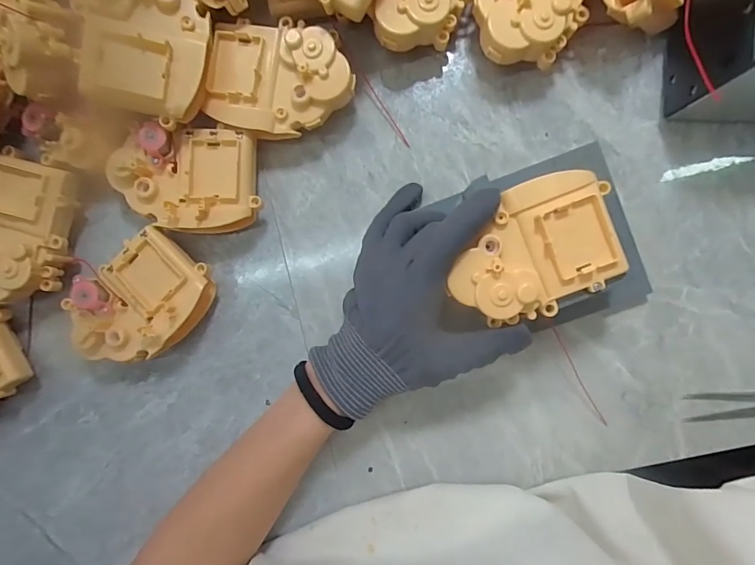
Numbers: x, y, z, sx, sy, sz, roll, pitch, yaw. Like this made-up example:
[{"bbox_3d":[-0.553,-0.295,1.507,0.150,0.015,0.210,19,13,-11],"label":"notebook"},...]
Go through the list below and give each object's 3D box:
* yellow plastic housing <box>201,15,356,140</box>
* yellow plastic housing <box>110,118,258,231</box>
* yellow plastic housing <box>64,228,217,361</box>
[{"bbox_3d":[-0.064,-0.135,0.290,0.094,0.039,0.073,8,91,4],"label":"yellow plastic housing"},{"bbox_3d":[-0.131,-0.070,0.297,0.099,0.039,0.071,-2,91,4],"label":"yellow plastic housing"},{"bbox_3d":[-0.163,0.015,0.297,0.095,0.036,0.071,-38,88,4],"label":"yellow plastic housing"}]

